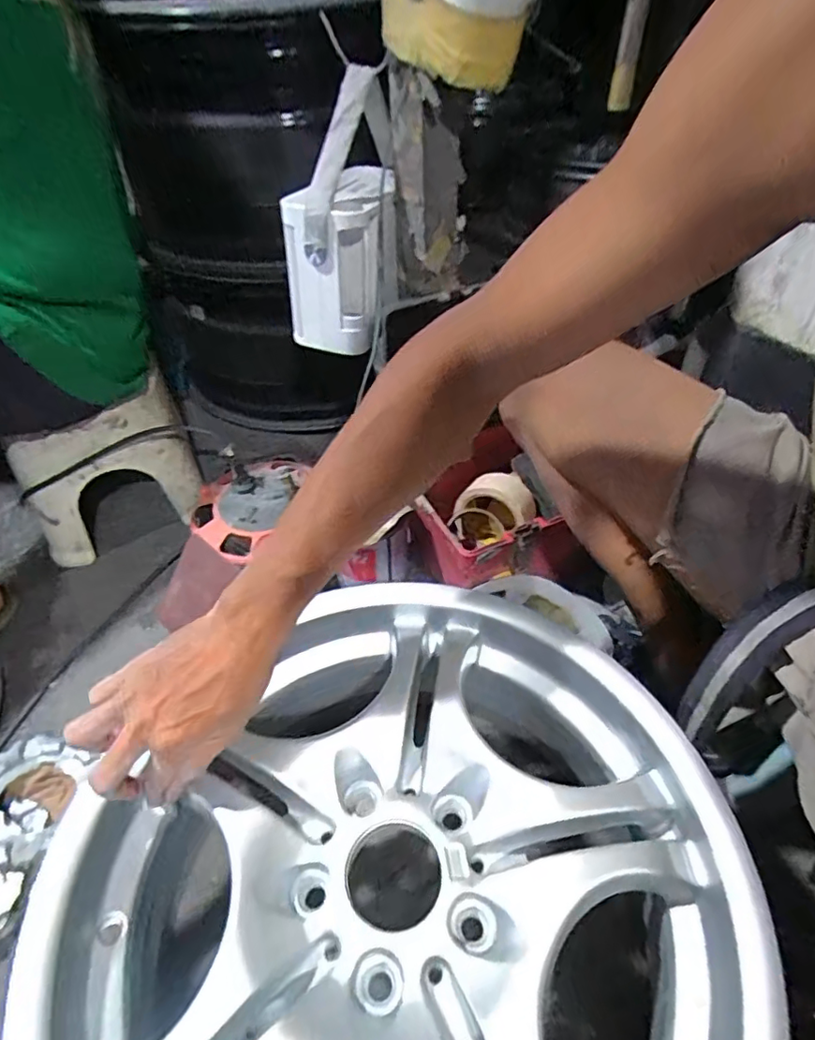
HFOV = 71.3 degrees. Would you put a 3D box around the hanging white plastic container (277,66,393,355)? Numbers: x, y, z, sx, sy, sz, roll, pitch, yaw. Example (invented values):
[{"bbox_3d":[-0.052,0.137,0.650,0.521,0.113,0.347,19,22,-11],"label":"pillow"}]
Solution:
[{"bbox_3d":[-0.079,-0.339,0.659,0.126,0.240,0.127,-3,46,-3],"label":"hanging white plastic container"}]

